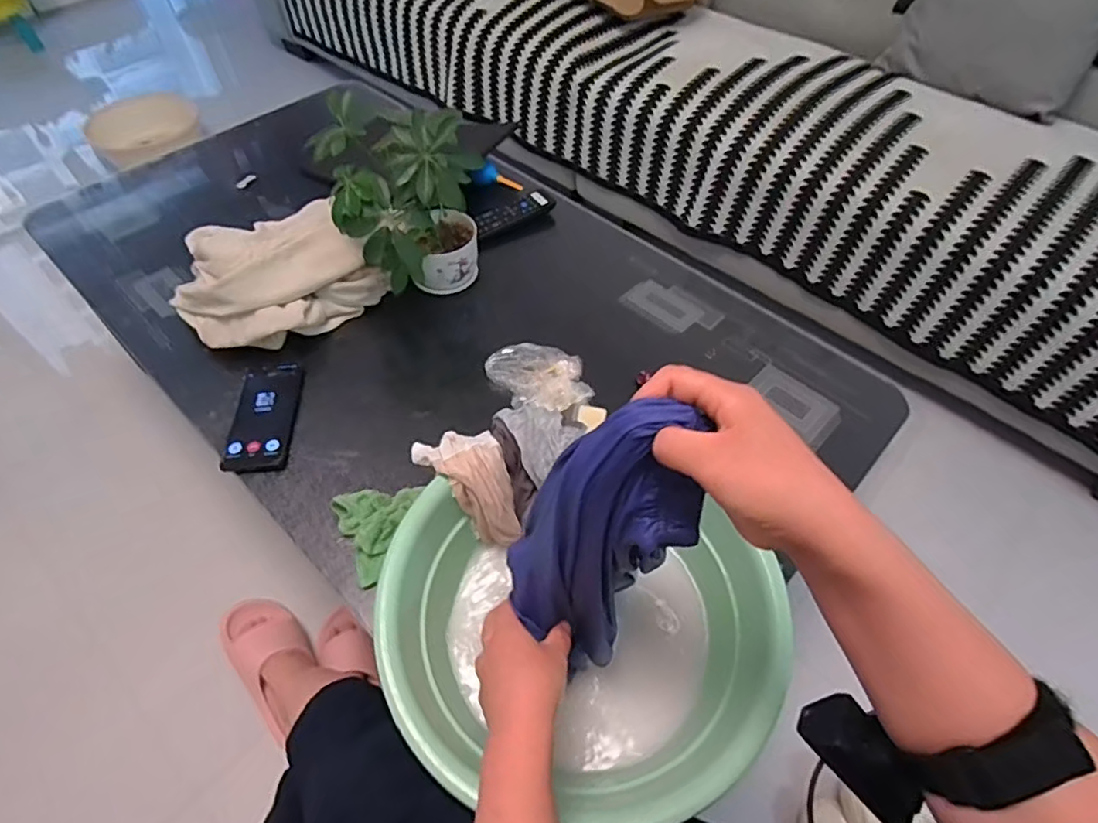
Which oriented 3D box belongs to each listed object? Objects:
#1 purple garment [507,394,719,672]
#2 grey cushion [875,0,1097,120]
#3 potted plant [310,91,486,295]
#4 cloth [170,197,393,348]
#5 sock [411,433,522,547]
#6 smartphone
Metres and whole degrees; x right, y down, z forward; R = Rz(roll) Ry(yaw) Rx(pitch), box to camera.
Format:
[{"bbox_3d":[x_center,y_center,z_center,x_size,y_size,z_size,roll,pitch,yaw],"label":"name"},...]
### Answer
[{"bbox_3d":[0.028,0.093,0.423,0.064,0.285,0.091,-15,55,-25],"label":"purple garment"},{"bbox_3d":[0.872,-0.771,1.128,0.111,0.311,0.343,-31,60,-21],"label":"grey cushion"},{"bbox_3d":[-0.182,-0.253,0.779,0.174,0.252,0.183,-15,56,-11],"label":"potted plant"},{"bbox_3d":[-0.393,-0.198,0.843,0.243,0.094,0.217,-34,61,-22],"label":"cloth"},{"bbox_3d":[-0.080,0.076,0.602,0.080,0.084,0.112,-19,56,-13],"label":"sock"},{"bbox_3d":[-0.362,0.004,0.764,0.075,0.015,0.163,-5,54,-4],"label":"smartphone"}]

